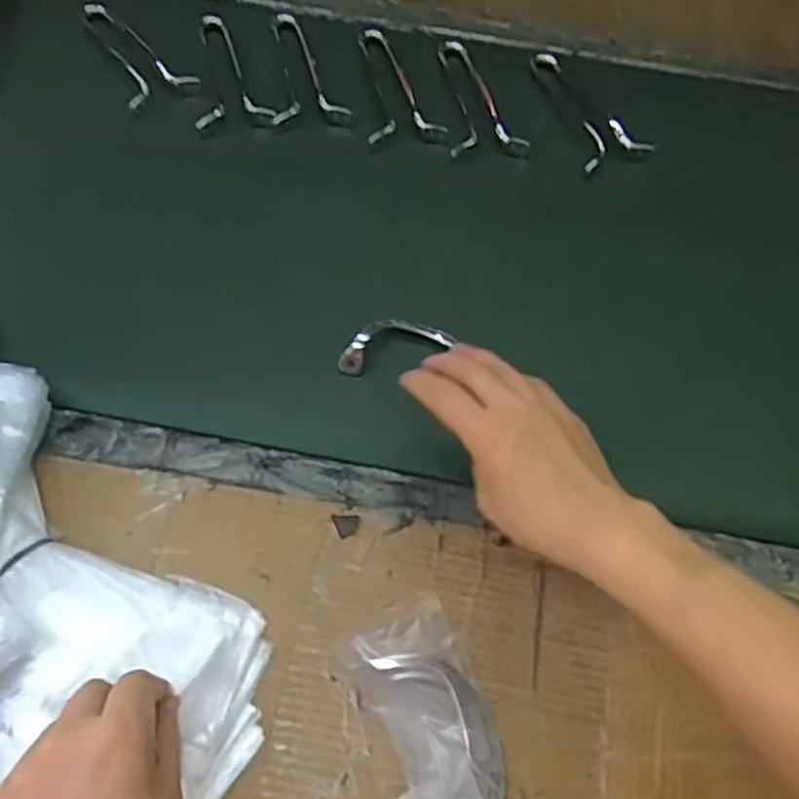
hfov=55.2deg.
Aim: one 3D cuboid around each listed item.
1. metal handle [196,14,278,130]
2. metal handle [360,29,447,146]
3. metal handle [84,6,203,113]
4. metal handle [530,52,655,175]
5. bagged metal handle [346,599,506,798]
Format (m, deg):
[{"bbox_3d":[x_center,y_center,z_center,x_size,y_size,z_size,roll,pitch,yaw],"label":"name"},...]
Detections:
[{"bbox_3d":[-0.164,-0.314,0.721,0.069,0.008,0.158,-11,62,-11],"label":"metal handle"},{"bbox_3d":[-0.006,-0.304,0.729,0.069,0.008,0.159,-8,61,-9],"label":"metal handle"},{"bbox_3d":[-0.257,-0.335,0.724,0.066,0.008,0.153,-30,67,-20],"label":"metal handle"},{"bbox_3d":[0.169,-0.281,0.727,0.068,0.013,0.155,-20,64,-15],"label":"metal handle"},{"bbox_3d":[0.015,0.190,0.425,0.090,0.048,0.144,2,60,-3],"label":"bagged metal handle"}]

